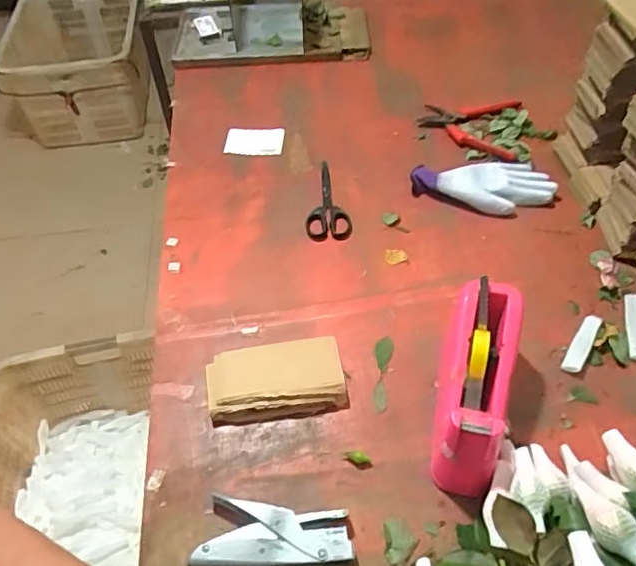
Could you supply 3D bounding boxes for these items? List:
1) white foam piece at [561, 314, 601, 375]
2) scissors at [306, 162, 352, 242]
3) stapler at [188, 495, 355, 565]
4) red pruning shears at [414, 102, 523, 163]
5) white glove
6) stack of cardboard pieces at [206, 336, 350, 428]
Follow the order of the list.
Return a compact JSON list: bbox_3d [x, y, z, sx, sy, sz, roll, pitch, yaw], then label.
[{"bbox_3d":[0.318,0.071,0.715,0.021,0.009,0.089,26,56,23],"label":"white foam piece"},{"bbox_3d":[0.014,-0.129,0.897,0.065,0.012,0.164,-3,53,0],"label":"scissors"},{"bbox_3d":[-0.044,0.243,0.577,0.147,0.026,0.063,-1,50,3],"label":"stapler"},{"bbox_3d":[0.254,-0.269,0.999,0.159,0.013,0.152,13,55,11],"label":"red pruning shears"},{"bbox_3d":[0.248,-0.143,0.880,0.202,0.034,0.096,-5,53,-2],"label":"white glove"},{"bbox_3d":[-0.049,0.110,0.683,0.153,0.031,0.090,-6,50,-2],"label":"stack of cardboard pieces"}]

